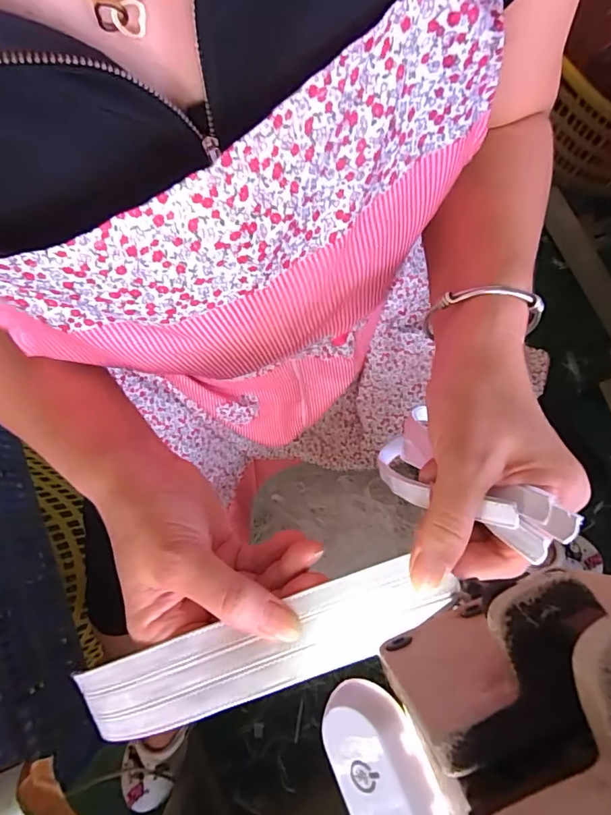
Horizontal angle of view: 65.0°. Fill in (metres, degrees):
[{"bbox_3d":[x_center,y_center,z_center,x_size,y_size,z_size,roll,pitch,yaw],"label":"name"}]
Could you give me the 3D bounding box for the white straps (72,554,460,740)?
[{"bbox_3d":[-0.028,0.122,0.239,0.202,0.024,0.035,-23,80,7],"label":"white straps"}]

